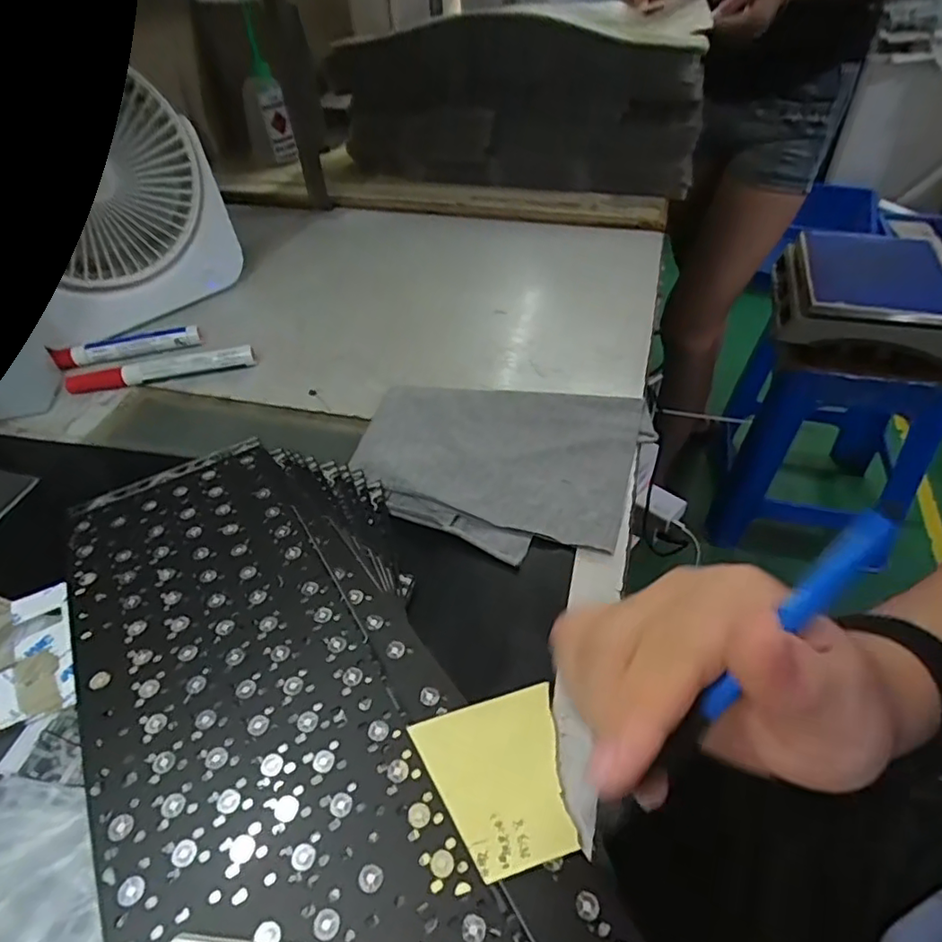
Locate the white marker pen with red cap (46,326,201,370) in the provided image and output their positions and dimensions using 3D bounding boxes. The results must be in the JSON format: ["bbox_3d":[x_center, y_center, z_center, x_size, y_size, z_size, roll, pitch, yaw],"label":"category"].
[{"bbox_3d":[-0.279,-0.102,0.482,0.110,0.015,0.018,-12,46,-8],"label":"white marker pen with red cap"}]

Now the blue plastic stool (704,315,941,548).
[{"bbox_3d":[0.722,-0.102,1.223,0.310,0.377,0.372,12,47,15],"label":"blue plastic stool"}]

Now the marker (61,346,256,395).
[{"bbox_3d":[-0.242,-0.078,0.462,0.141,0.017,0.017,-8,45,-5],"label":"marker"}]

